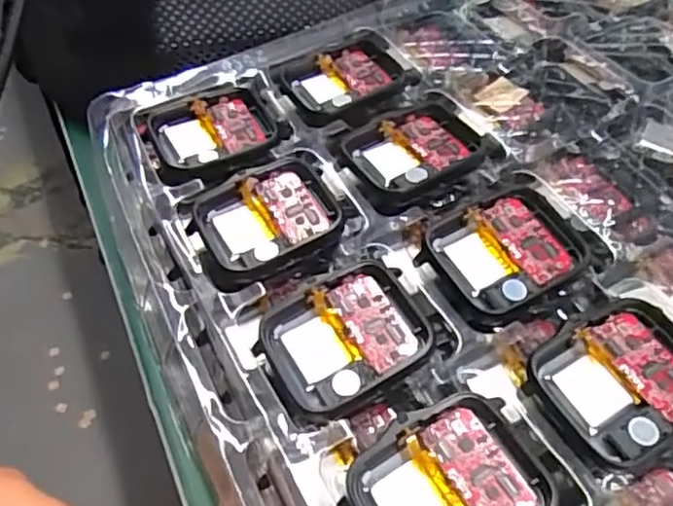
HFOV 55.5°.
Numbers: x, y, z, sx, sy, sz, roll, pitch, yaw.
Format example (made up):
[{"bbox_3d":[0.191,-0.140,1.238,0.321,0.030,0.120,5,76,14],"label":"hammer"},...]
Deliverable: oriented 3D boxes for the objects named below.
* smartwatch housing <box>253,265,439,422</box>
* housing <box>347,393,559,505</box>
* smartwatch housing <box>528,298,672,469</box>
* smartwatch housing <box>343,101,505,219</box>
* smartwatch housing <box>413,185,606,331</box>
[{"bbox_3d":[0.003,0.024,0.181,0.044,0.010,0.038,-24,54,-18],"label":"smartwatch housing"},{"bbox_3d":[0.028,0.056,0.153,0.044,0.007,0.037,-21,53,-17],"label":"housing"},{"bbox_3d":[0.078,0.033,0.171,0.046,0.007,0.037,-21,53,-16],"label":"smartwatch housing"},{"bbox_3d":[0.029,-0.035,0.224,0.048,0.006,0.042,-23,54,-18],"label":"smartwatch housing"},{"bbox_3d":[0.054,-0.001,0.196,0.050,0.005,0.039,-24,54,-19],"label":"smartwatch housing"}]

